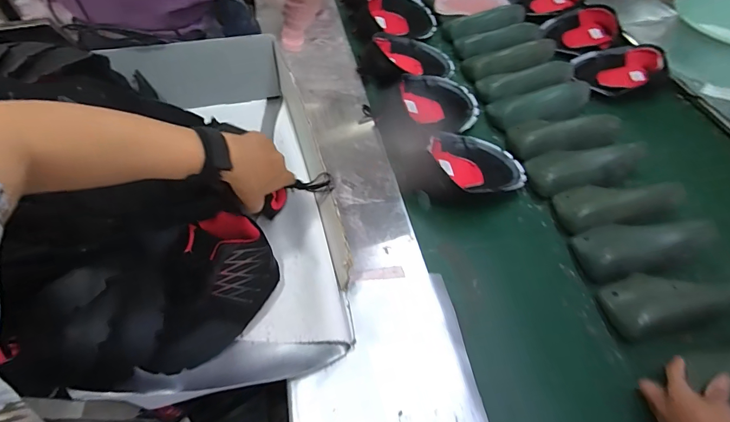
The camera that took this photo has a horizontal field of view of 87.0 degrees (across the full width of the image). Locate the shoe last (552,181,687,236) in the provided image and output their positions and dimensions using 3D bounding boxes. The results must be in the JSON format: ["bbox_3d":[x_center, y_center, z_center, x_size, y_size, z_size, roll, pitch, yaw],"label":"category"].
[{"bbox_3d":[0.469,-0.019,0.721,0.216,0.083,0.090,-8,54,-8],"label":"shoe last"}]

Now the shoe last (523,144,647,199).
[{"bbox_3d":[0.444,-0.090,0.770,0.230,0.066,0.097,-12,54,6],"label":"shoe last"}]

